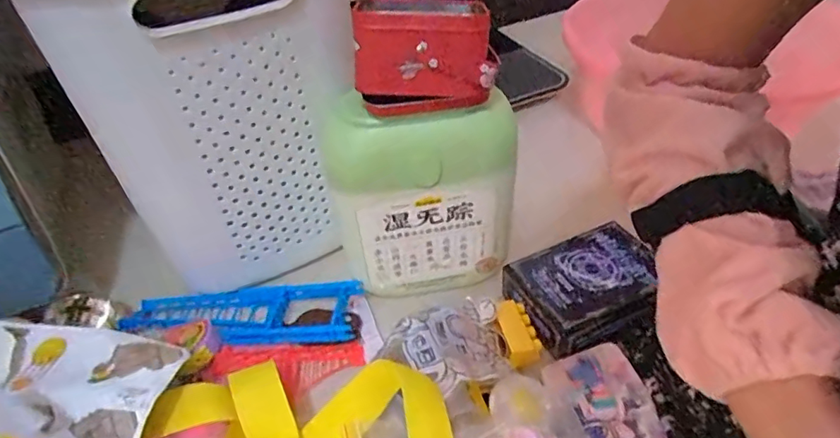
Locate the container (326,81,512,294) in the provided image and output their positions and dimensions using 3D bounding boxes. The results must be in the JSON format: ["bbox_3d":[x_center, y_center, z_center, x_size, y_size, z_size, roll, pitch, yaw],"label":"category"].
[{"bbox_3d":[0.000,-0.029,0.523,0.160,0.197,0.092,-9,42,-6],"label":"container"}]

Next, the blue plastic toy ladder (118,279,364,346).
[{"bbox_3d":[-0.178,0.092,0.542,0.232,0.033,0.072,2,42,7],"label":"blue plastic toy ladder"}]

